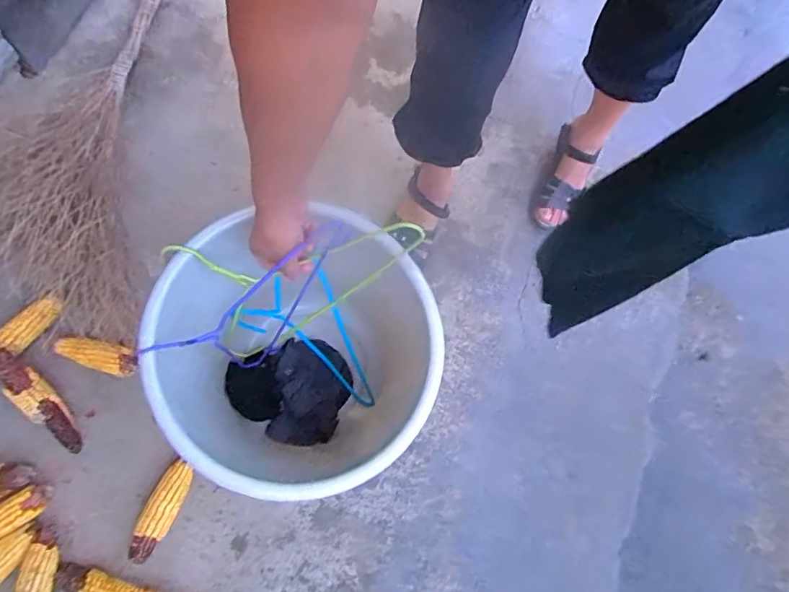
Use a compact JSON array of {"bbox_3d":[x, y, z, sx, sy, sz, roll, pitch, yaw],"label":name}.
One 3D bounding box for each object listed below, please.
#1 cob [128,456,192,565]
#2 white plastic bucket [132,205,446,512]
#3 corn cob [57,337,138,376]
[{"bbox_3d":[-0.358,0.331,0.755,0.041,0.041,0.153,21,74,0],"label":"cob"},{"bbox_3d":[-0.120,0.109,0.711,0.332,0.343,0.308,1,75,-6],"label":"white plastic bucket"},{"bbox_3d":[-0.479,0.096,0.793,0.121,0.038,0.046,19,72,-13],"label":"corn cob"}]

